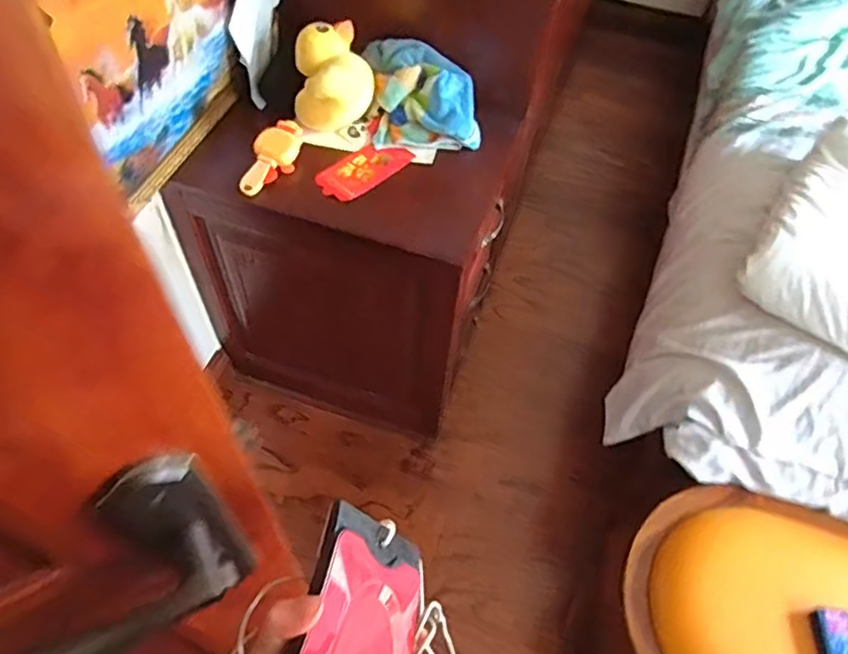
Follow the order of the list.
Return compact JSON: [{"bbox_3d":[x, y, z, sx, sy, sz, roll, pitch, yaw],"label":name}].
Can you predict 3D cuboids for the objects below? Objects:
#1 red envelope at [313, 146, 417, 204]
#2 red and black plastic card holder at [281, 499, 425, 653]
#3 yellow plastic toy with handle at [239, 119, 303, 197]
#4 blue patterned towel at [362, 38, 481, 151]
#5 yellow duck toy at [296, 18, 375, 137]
[{"bbox_3d":[-0.108,-0.284,1.118,0.172,0.007,0.085,-38,70,-24],"label":"red envelope"},{"bbox_3d":[-0.032,0.180,0.387,0.012,0.115,0.110,-13,50,28],"label":"red and black plastic card holder"},{"bbox_3d":[-0.269,-0.298,1.100,0.073,0.028,0.162,22,72,13],"label":"yellow plastic toy with handle"},{"bbox_3d":[0.002,-0.429,1.161,0.201,0.116,0.189,-5,55,-6],"label":"blue patterned towel"},{"bbox_3d":[-0.163,-0.444,1.119,0.145,0.129,0.141,-4,55,-5],"label":"yellow duck toy"}]

